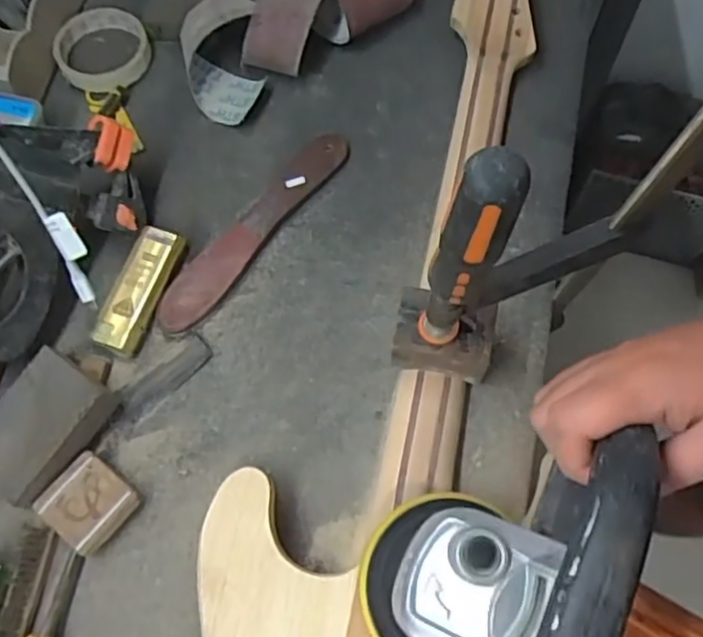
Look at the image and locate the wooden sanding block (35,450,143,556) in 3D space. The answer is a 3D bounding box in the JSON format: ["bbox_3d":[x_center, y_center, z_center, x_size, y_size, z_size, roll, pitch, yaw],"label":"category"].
[{"bbox_3d":[-0.192,0.136,0.493,0.055,0.027,0.055,37,75,12],"label":"wooden sanding block"}]

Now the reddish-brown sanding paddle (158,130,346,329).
[{"bbox_3d":[-0.081,-0.078,0.574,0.037,0.008,0.224,39,75,13],"label":"reddish-brown sanding paddle"}]

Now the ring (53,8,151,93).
[{"bbox_3d":[-0.234,-0.254,0.632,0.085,0.019,0.088,0,71,0],"label":"ring"}]

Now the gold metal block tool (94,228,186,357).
[{"bbox_3d":[-0.174,-0.023,0.552,0.039,0.016,0.108,19,72,7],"label":"gold metal block tool"}]

